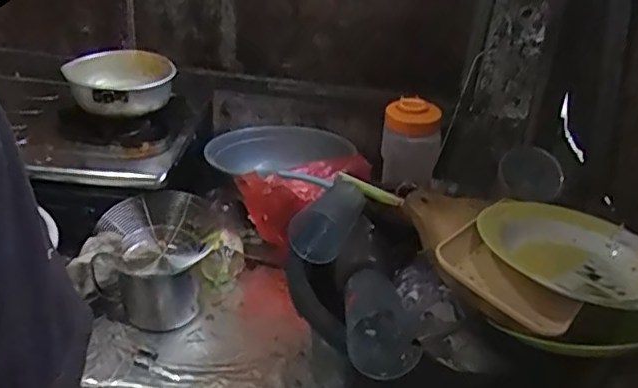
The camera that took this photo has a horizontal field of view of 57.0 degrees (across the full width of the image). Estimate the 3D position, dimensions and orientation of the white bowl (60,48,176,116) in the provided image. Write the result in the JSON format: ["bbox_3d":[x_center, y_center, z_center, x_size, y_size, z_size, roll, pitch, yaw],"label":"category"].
[{"bbox_3d":[-0.387,-0.218,1.151,0.199,0.081,0.197,-8,32,-19],"label":"white bowl"}]

